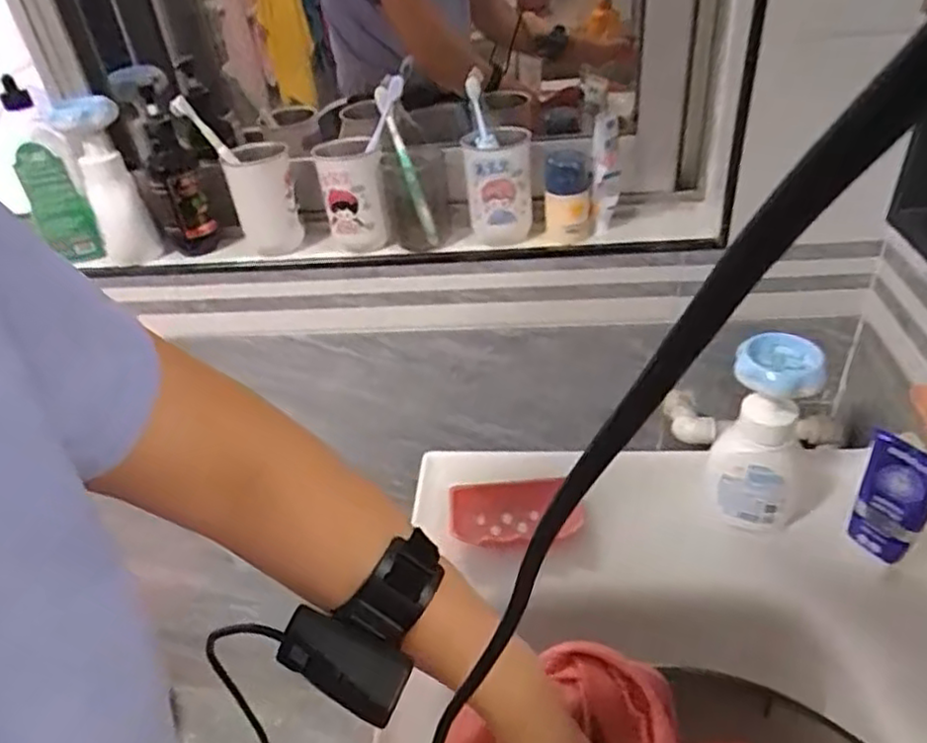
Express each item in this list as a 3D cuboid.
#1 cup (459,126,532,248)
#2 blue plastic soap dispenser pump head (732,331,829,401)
[{"bbox_3d":[0.042,-0.221,0.794,0.075,0.119,0.089,0,38,9],"label":"cup"},{"bbox_3d":[0.266,-0.004,0.566,0.068,0.026,0.059,14,42,25],"label":"blue plastic soap dispenser pump head"}]

